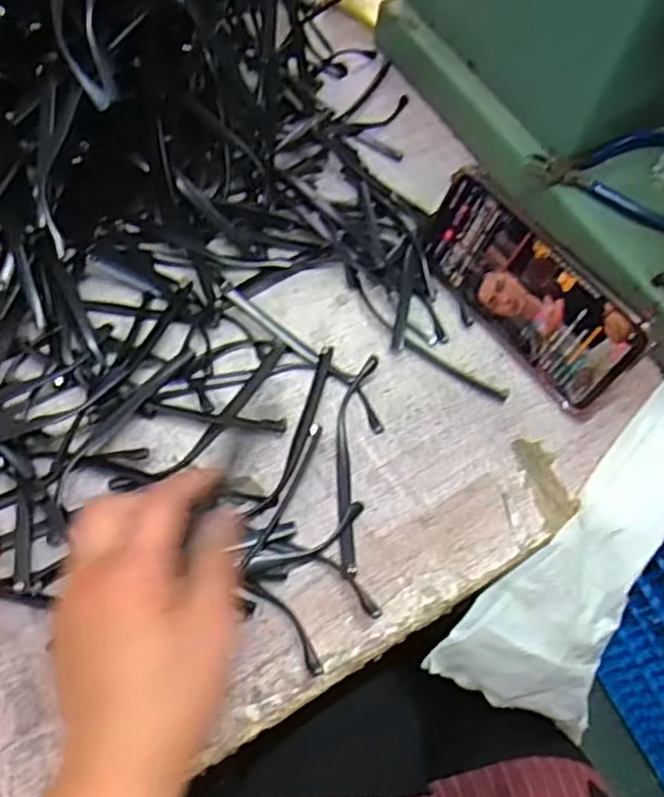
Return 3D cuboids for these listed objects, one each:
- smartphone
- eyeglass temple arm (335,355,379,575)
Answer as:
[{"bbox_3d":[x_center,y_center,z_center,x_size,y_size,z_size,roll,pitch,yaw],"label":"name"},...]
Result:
[{"bbox_3d":[0.123,-0.071,0.447,0.006,0.077,0.160,-26,69,-38],"label":"smartphone"},{"bbox_3d":[0.010,0.036,0.414,0.021,0.014,0.135,8,60,-1],"label":"eyeglass temple arm"}]

